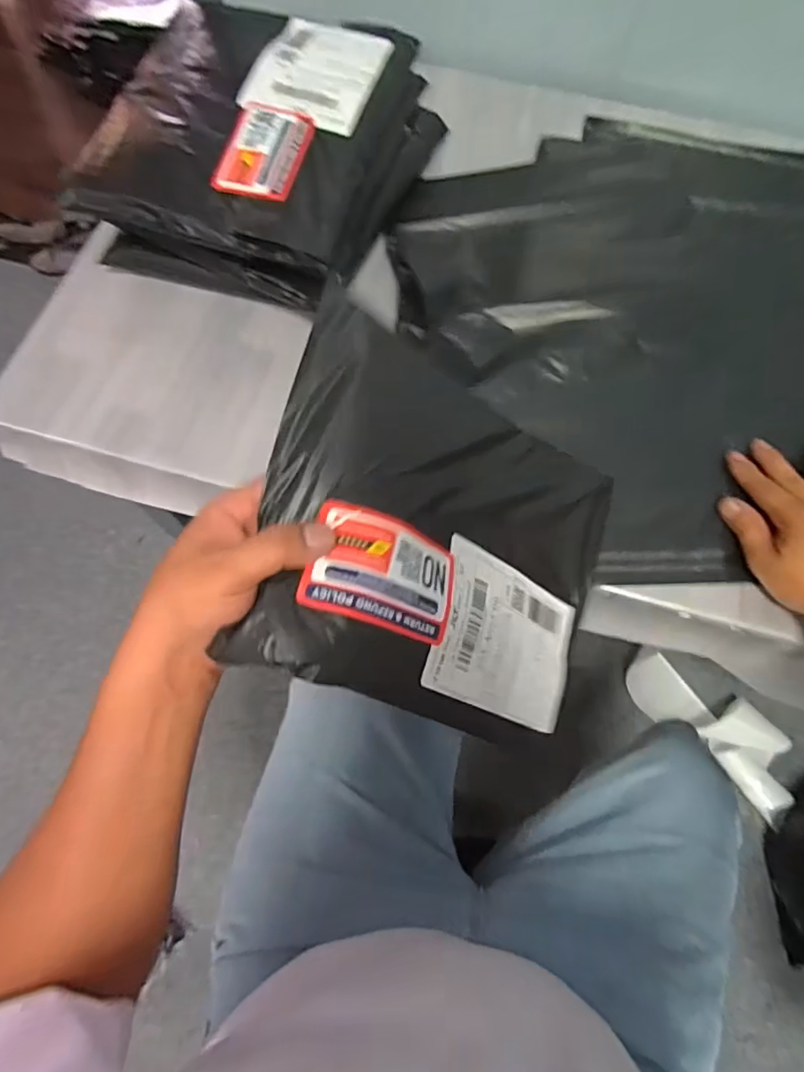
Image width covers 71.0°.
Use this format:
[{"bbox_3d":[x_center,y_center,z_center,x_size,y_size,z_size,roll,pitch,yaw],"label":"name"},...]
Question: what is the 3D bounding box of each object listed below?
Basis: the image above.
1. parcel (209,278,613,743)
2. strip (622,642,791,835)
[{"bbox_3d":[0.043,0.003,0.386,0.280,0.034,0.232,26,64,-33],"label":"parcel"},{"bbox_3d":[0.569,0.350,1.025,0.315,0.047,0.130,45,114,36],"label":"strip"}]

